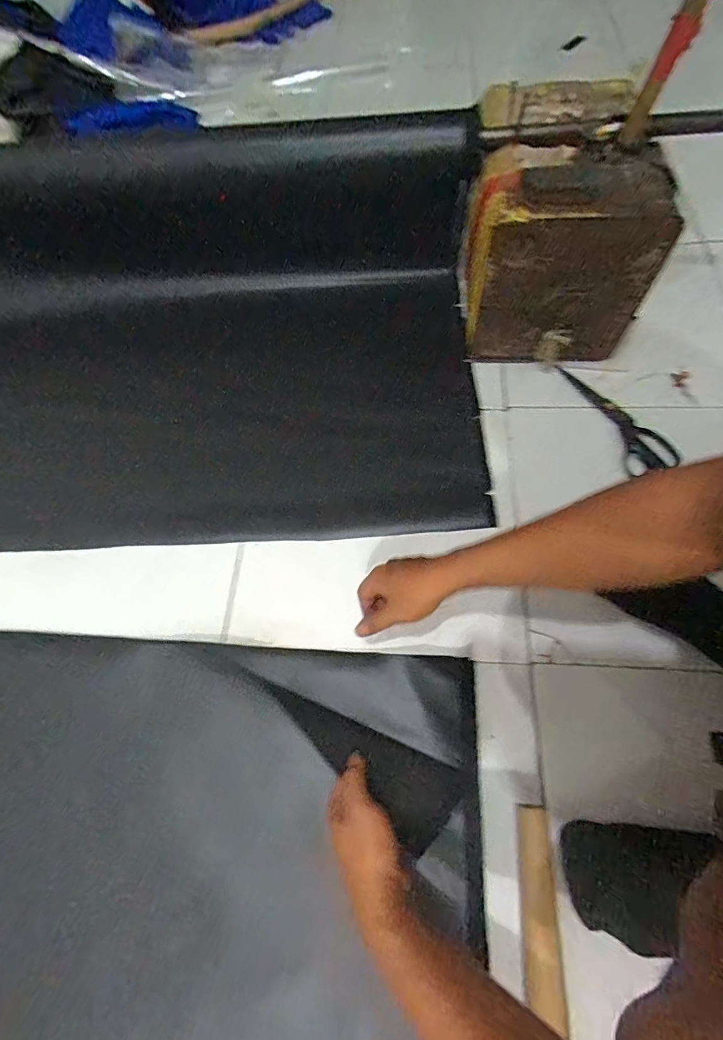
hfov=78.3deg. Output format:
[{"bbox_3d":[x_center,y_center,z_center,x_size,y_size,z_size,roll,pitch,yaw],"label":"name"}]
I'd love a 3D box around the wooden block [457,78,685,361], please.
[{"bbox_3d":[0.287,-0.448,0.701,0.237,0.253,0.296,-2,65,4],"label":"wooden block"}]

